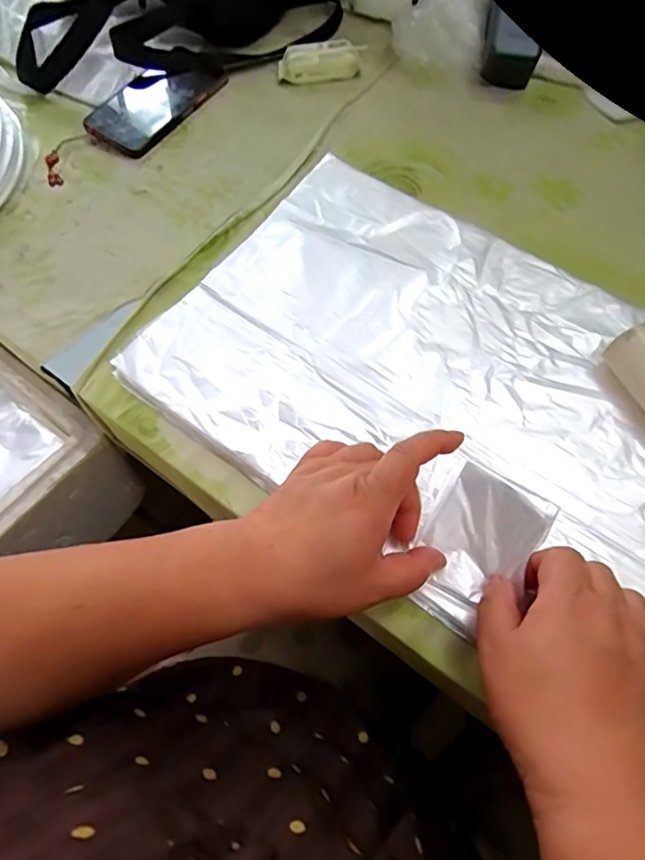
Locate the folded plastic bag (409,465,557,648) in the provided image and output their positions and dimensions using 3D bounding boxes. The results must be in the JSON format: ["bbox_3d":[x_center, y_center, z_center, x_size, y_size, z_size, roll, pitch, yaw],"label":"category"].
[{"bbox_3d":[0.098,0.078,0.342,0.064,0.013,0.100,31,94,23],"label":"folded plastic bag"}]

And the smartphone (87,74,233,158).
[{"bbox_3d":[-0.188,-0.365,0.587,0.081,0.017,0.151,30,69,17],"label":"smartphone"}]

